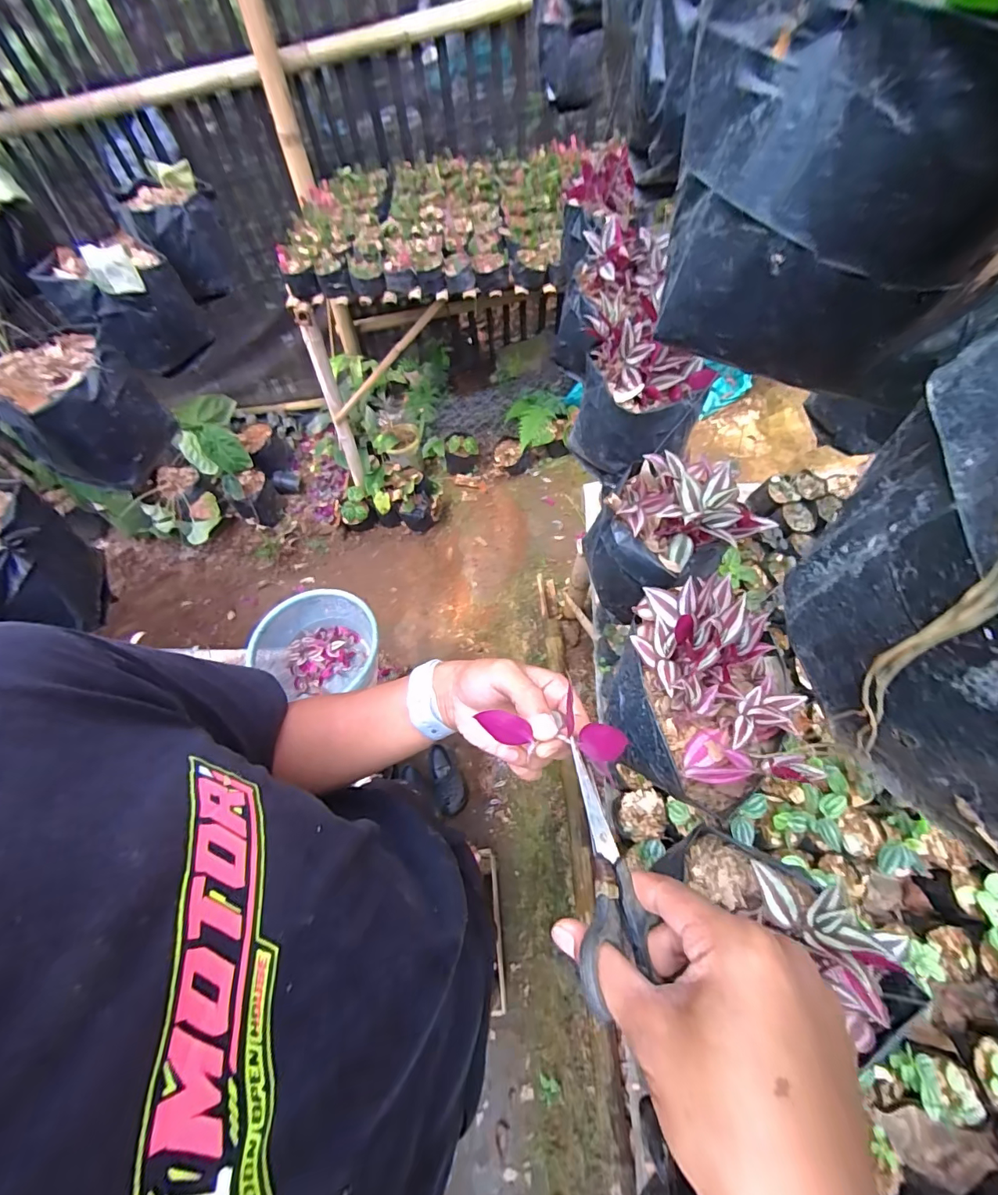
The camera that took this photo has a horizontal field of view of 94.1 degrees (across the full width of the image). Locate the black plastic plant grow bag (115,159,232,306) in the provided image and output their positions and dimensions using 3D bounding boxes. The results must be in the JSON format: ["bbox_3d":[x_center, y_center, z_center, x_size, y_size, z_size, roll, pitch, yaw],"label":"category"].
[{"bbox_3d":[-0.509,-0.593,0.750,0.136,0.146,0.135,-25,62,-15],"label":"black plastic plant grow bag"}]

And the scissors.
[{"bbox_3d":[0.058,0.146,0.260,0.042,0.016,0.128,-3,52,-2],"label":"scissors"}]

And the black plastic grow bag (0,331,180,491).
[{"bbox_3d":[-0.508,-0.227,0.578,0.139,0.124,0.144,37,65,20],"label":"black plastic grow bag"}]

